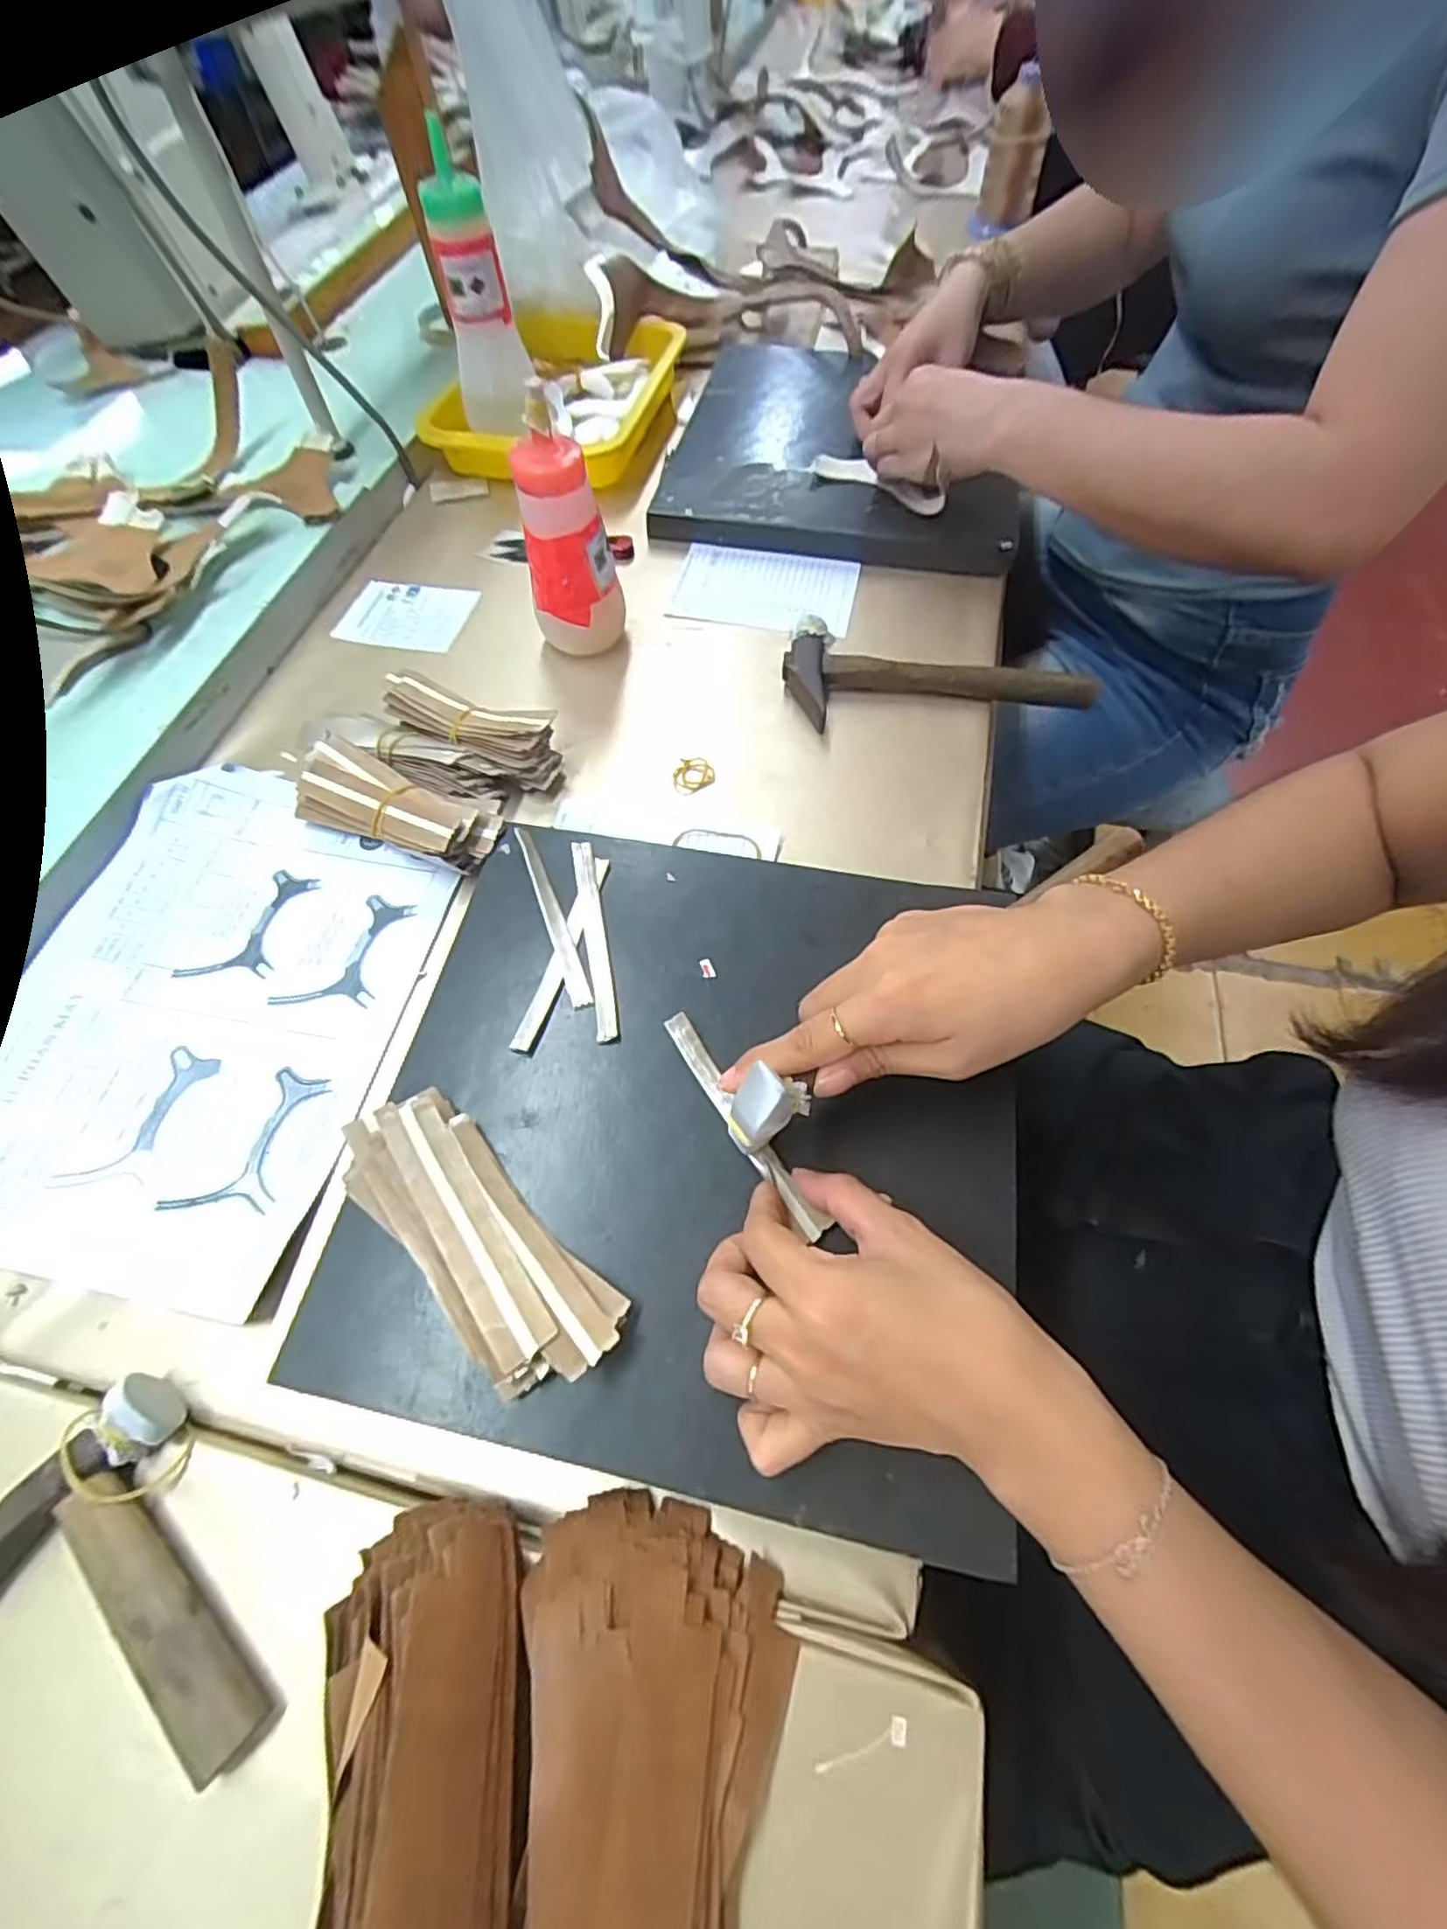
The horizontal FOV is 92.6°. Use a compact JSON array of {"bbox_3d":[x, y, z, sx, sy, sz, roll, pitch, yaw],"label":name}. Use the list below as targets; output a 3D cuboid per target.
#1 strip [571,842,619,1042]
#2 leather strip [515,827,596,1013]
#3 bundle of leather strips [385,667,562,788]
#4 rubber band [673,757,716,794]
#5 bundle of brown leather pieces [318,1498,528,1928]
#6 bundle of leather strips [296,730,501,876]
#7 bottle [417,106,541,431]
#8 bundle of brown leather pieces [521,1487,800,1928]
[{"bbox_3d":[-0.070,-0.016,0.377,0.012,0.010,0.119,-11,62,-5],"label":"strip"},{"bbox_3d":[-0.095,-0.029,0.385,0.011,0.005,0.119,-21,68,-8],"label":"leather strip"},{"bbox_3d":[-0.169,-0.157,0.461,0.127,0.038,0.040,24,65,13],"label":"bundle of leather strips"},{"bbox_3d":[-0.022,-0.127,0.462,0.028,0.004,0.026,0,62,1],"label":"rubber band"},{"bbox_3d":[-0.099,0.264,0.225,0.062,0.058,0.134,-8,62,-3],"label":"bundle of brown leather pieces"},{"bbox_3d":[-0.200,-0.096,0.432,0.137,0.032,0.052,21,64,12],"label":"bundle of leather strips"},{"bbox_3d":[-0.201,-0.530,0.550,0.055,0.164,0.050,36,68,18],"label":"bottle"},{"bbox_3d":[-0.020,0.267,0.229,0.086,0.047,0.140,-5,62,-1],"label":"bundle of brown leather pieces"}]

